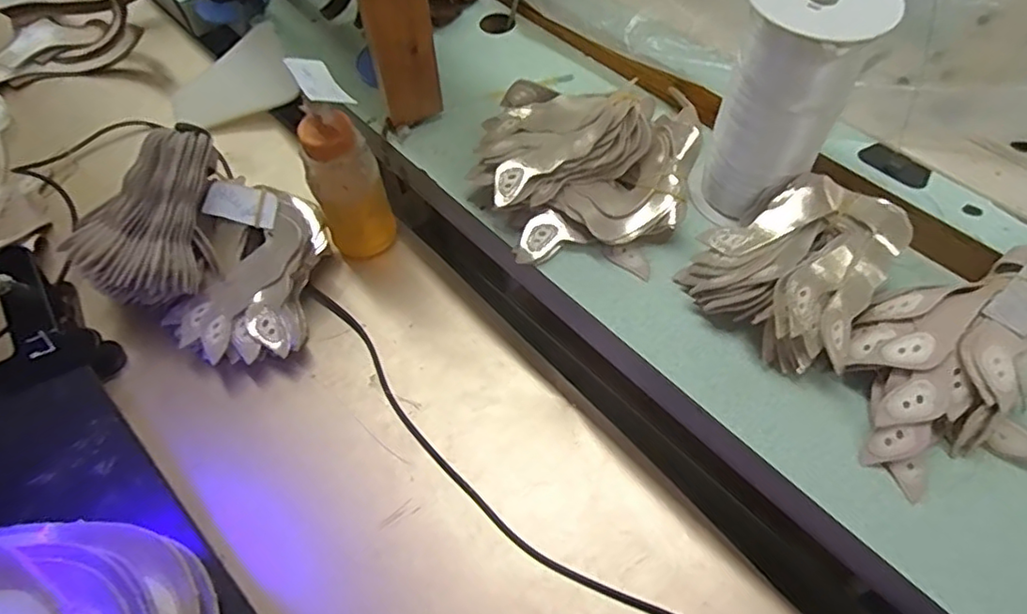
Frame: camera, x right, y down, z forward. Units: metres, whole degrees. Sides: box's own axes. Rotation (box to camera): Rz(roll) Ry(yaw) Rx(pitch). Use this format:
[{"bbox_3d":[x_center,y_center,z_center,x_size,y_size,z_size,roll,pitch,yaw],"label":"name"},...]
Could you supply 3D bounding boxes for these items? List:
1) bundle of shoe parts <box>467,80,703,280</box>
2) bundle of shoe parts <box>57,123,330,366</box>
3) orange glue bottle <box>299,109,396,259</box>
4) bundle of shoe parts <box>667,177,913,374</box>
[{"bbox_3d":[0.044,-0.103,0.445,0.160,0.063,0.145,13,59,11],"label":"bundle of shoe parts"},{"bbox_3d":[-0.215,-0.045,0.436,0.164,0.108,0.128,24,62,19],"label":"bundle of shoe parts"},{"bbox_3d":[-0.120,-0.084,0.449,0.040,0.127,0.040,5,58,8],"label":"orange glue bottle"},{"bbox_3d":[0.173,-0.030,0.390,0.106,0.050,0.116,29,63,20],"label":"bundle of shoe parts"}]

